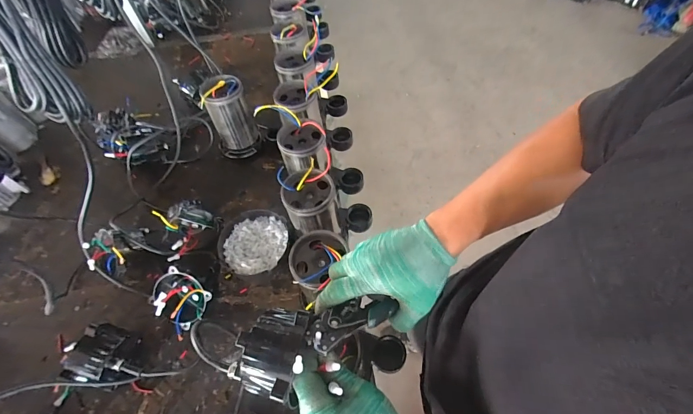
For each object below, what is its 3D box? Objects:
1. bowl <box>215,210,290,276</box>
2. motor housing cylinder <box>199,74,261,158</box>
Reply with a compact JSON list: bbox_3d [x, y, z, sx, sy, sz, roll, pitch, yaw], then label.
[{"bbox_3d":[-0.193,0.078,0.685,0.142,0.054,0.135,-2,57,3],"label":"bowl"},{"bbox_3d":[-0.274,-0.207,0.791,0.094,0.183,0.099,-14,57,-5],"label":"motor housing cylinder"}]

